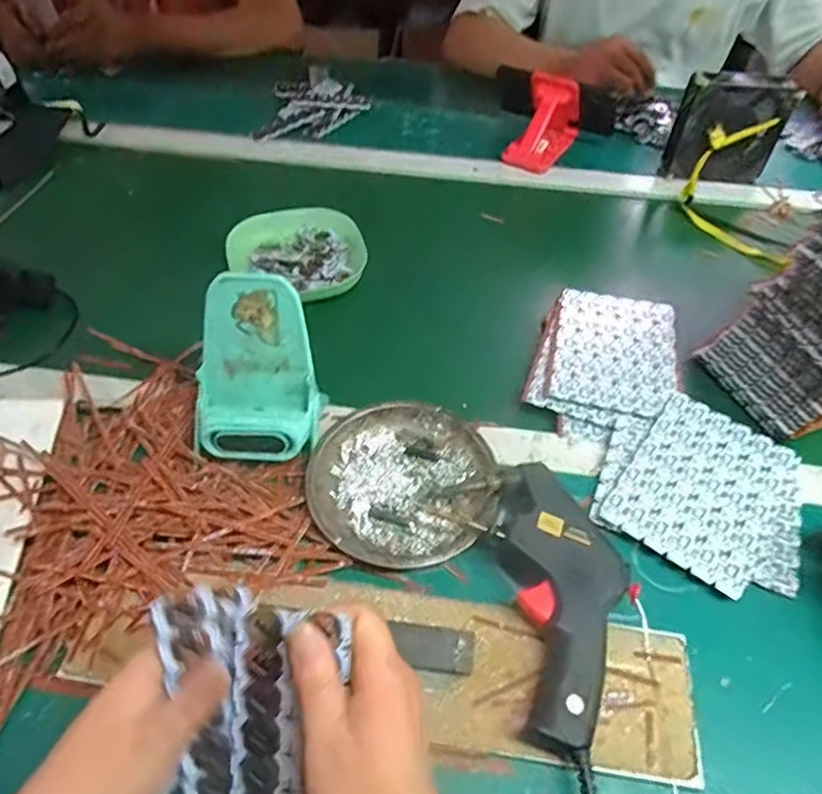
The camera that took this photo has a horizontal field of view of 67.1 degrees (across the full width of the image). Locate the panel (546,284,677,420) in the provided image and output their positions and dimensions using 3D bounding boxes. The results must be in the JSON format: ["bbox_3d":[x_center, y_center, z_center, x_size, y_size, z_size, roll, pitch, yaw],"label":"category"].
[{"bbox_3d":[0.189,-0.044,0.582,0.110,0.013,0.152,12,51,9],"label":"panel"}]

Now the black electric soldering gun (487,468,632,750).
[{"bbox_3d":[0.103,0.133,0.418,0.084,0.040,0.187,-3,50,-3],"label":"black electric soldering gun"}]

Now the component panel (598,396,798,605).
[{"bbox_3d":[0.232,0.072,0.484,0.115,0.012,0.146,31,56,23],"label":"component panel"}]

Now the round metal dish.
[{"bbox_3d":[-0.005,0.064,0.479,0.140,0.030,0.141,0,50,0],"label":"round metal dish"}]

